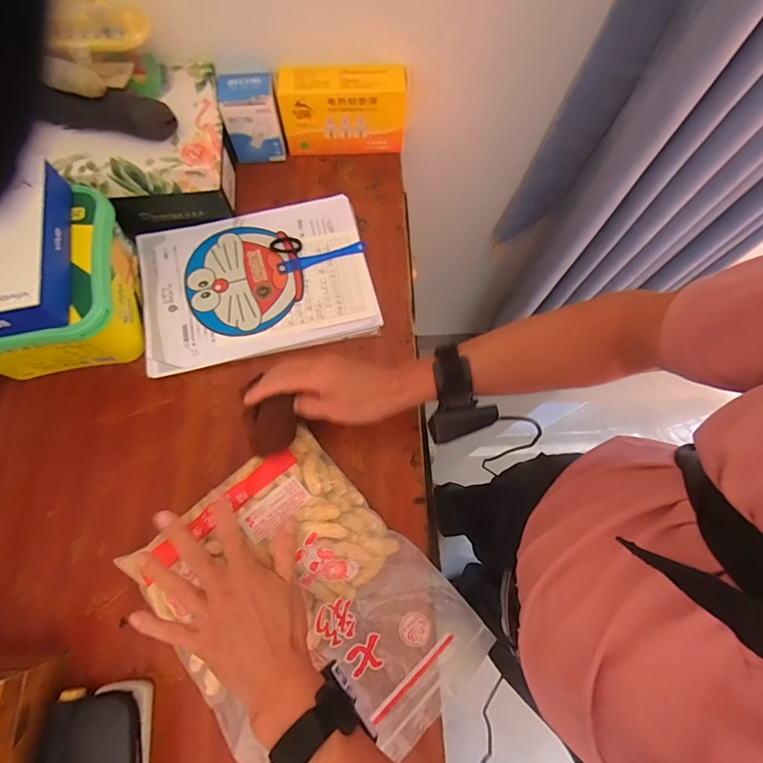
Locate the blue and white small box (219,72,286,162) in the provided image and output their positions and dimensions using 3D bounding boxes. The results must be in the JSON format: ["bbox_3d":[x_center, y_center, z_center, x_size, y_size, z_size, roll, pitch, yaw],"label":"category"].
[{"bbox_3d":[-0.186,-0.382,0.609,0.077,0.099,0.056,-10,72,-5],"label":"blue and white small box"}]

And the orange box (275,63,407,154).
[{"bbox_3d":[-0.055,-0.397,0.613,0.177,0.105,0.052,-3,72,-2],"label":"orange box"}]

